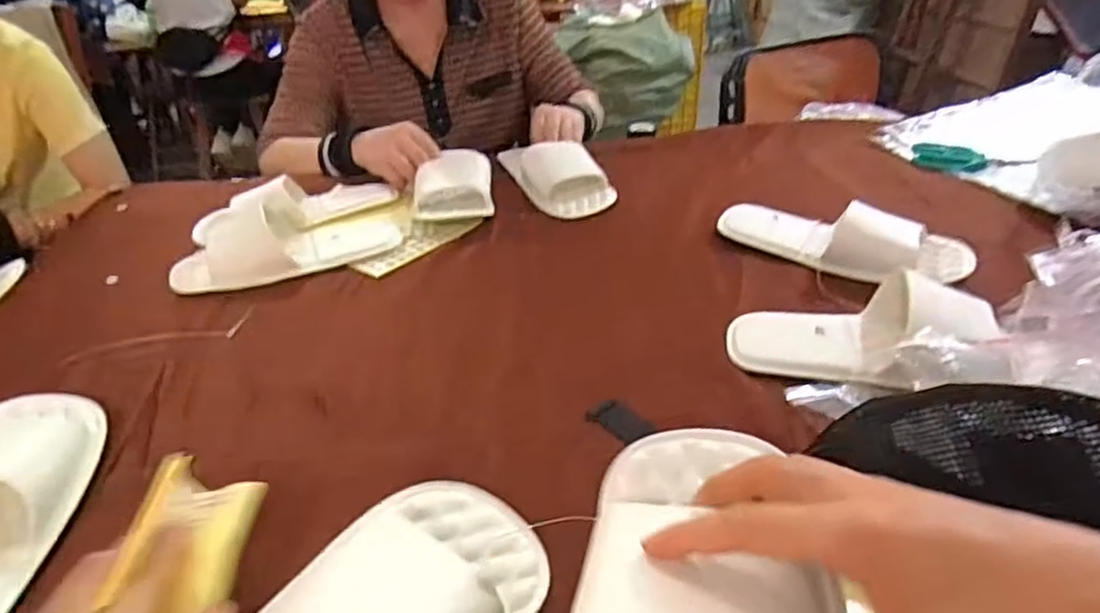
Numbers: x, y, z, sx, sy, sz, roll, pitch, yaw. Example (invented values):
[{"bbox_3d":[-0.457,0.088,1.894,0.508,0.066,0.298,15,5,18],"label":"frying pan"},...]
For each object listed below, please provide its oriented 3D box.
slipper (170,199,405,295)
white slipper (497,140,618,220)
[{"bbox_3d":[-0.278,-0.073,0.718,0.232,0.052,0.084,-18,35,-22],"label":"slipper"},{"bbox_3d":[0.006,-0.176,0.863,0.094,0.056,0.202,-13,33,-15],"label":"white slipper"}]

